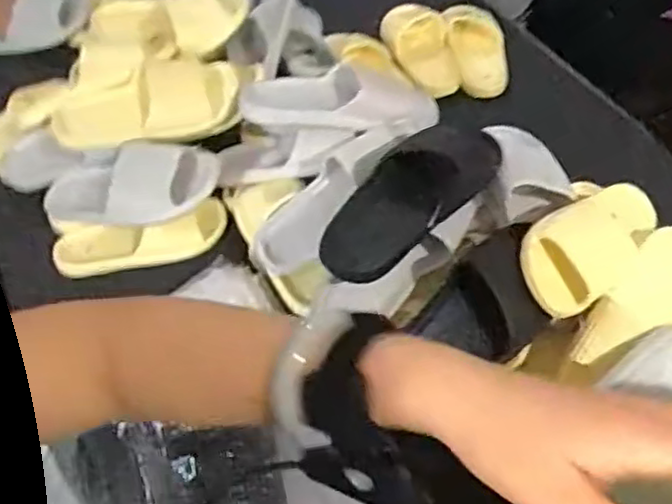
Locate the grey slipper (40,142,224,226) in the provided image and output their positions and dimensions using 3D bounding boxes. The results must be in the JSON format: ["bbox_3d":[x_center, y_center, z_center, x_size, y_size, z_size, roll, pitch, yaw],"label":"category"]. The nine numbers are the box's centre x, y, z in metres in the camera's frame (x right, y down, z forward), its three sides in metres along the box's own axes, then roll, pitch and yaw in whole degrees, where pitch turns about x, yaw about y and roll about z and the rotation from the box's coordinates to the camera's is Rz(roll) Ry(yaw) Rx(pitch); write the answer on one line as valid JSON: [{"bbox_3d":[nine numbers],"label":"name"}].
[{"bbox_3d":[-0.302,-0.096,0.980,0.290,0.075,0.108,-6,49,26],"label":"grey slipper"}]

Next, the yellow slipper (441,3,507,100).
[{"bbox_3d":[0.257,-0.369,1.261,0.104,0.063,0.208,-1,52,2],"label":"yellow slipper"}]

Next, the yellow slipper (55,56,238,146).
[{"bbox_3d":[-0.281,-0.220,1.015,0.277,0.093,0.144,-7,51,14],"label":"yellow slipper"}]

